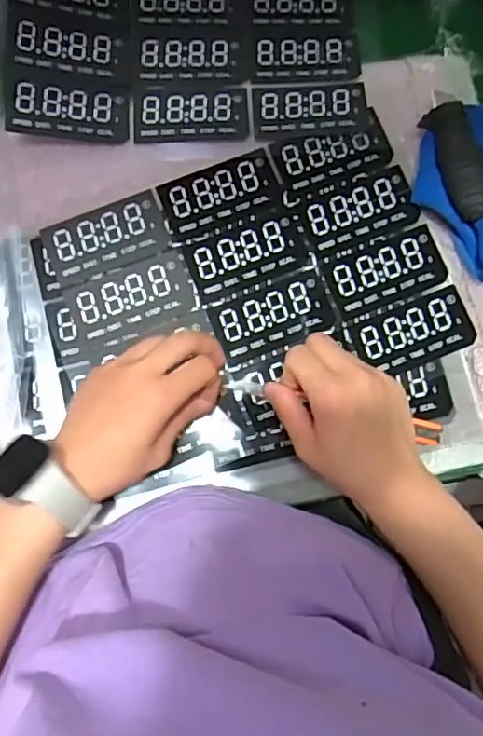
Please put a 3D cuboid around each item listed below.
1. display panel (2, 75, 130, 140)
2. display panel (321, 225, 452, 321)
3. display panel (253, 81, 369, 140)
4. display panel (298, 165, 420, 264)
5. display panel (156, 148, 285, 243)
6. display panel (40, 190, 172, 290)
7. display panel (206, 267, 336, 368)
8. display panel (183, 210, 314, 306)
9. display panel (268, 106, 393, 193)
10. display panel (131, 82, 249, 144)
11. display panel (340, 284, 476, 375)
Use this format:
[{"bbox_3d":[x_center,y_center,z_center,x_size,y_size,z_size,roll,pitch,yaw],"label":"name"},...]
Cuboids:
[{"bbox_3d":[-0.133,-0.202,0.447,0.091,0.006,0.047,-2,83,-16],"label":"display panel"},{"bbox_3d":[0.112,-0.075,0.448,0.091,0.004,0.050,-21,82,-4],"label":"display panel"},{"bbox_3d":[0.055,-0.207,0.461,0.089,0.010,0.046,-4,81,-2],"label":"display panel"},{"bbox_3d":[0.092,-0.122,0.452,0.088,0.005,0.048,-22,82,-4],"label":"display panel"},{"bbox_3d":[-0.016,-0.135,0.449,0.091,0.004,0.048,-20,82,-4],"label":"display panel"},{"bbox_3d":[-0.103,-0.099,0.441,0.089,0.004,0.051,-20,82,-4],"label":"display panel"},{"bbox_3d":[0.025,-0.038,0.441,0.089,0.006,0.049,-21,82,-4],"label":"display panel"},{"bbox_3d":[0.006,-0.086,0.447,0.091,0.004,0.048,-20,82,-4],"label":"display panel"},{"bbox_3d":[0.072,-0.170,0.456,0.089,0.006,0.045,-20,82,-4],"label":"display panel"},{"bbox_3d":[-0.040,-0.204,0.458,0.090,0.006,0.051,-2,81,-1],"label":"display panel"},{"bbox_3d":[0.132,-0.027,0.443,0.093,0.006,0.048,-20,82,-4],"label":"display panel"}]

